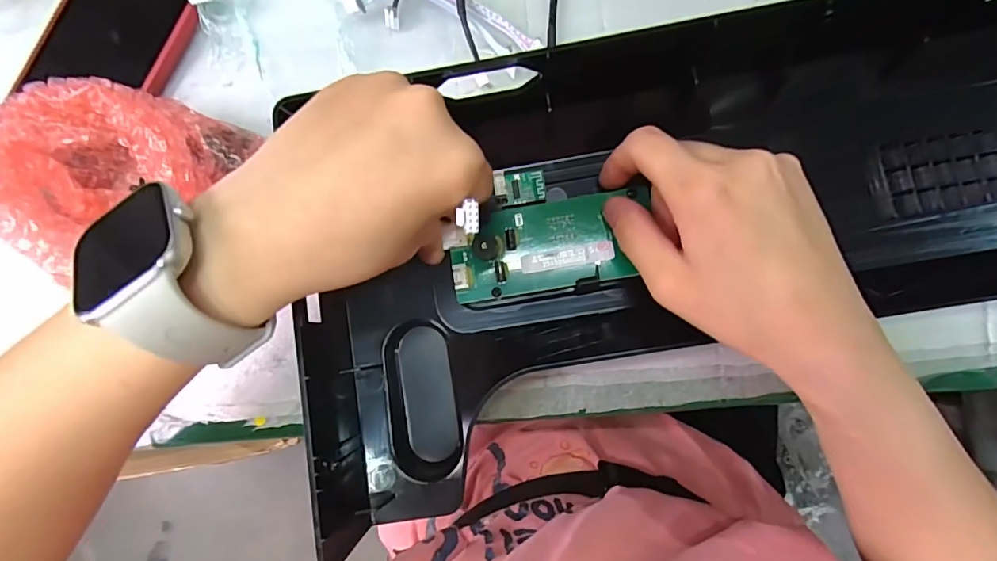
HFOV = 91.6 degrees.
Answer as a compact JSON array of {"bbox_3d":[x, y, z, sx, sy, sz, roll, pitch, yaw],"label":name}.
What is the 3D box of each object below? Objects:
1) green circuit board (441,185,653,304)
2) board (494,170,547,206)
[{"bbox_3d":[0.027,-0.019,0.255,0.103,0.008,0.046,-9,83,2],"label":"green circuit board"},{"bbox_3d":[0.012,-0.050,0.262,0.027,0.004,0.018,-5,85,-9],"label":"board"}]

